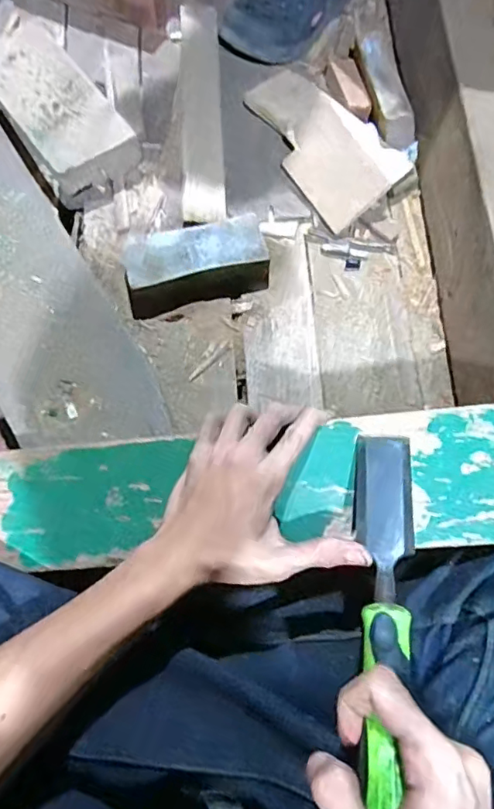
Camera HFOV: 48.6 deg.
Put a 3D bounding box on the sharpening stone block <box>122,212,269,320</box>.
[{"bbox_3d":[-0.059,-0.166,0.642,0.163,0.046,0.085,-14,73,-3],"label":"sharpening stone block"}]

